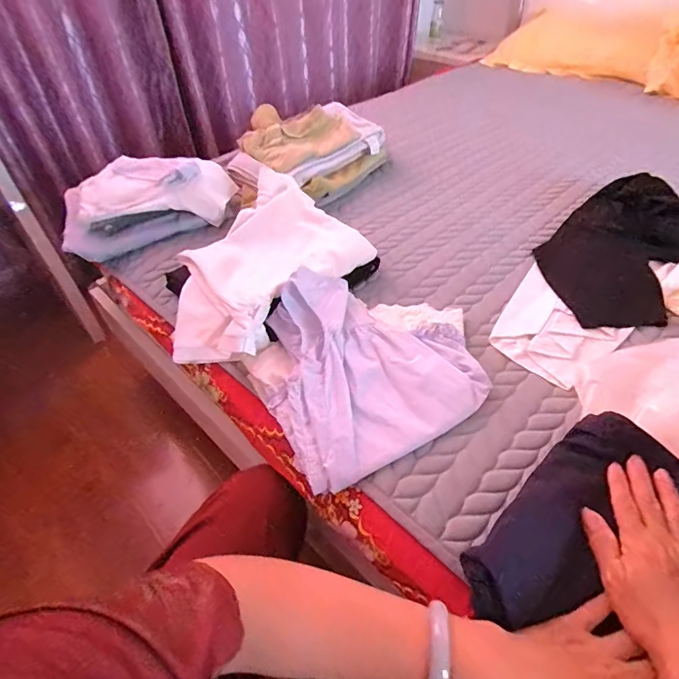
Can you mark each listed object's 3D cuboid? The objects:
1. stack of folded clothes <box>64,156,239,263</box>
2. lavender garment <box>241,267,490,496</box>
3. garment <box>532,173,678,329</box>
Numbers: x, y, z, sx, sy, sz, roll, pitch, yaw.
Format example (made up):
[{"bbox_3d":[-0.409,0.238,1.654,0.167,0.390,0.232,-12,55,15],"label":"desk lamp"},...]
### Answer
[{"bbox_3d":[-0.379,-0.262,0.867,0.333,0.140,0.198,-8,45,-4],"label":"stack of folded clothes"},{"bbox_3d":[0.036,0.010,0.551,0.279,0.078,0.264,-25,48,-20],"label":"lavender garment"},{"bbox_3d":[0.457,-0.157,0.697,0.202,0.059,0.365,33,55,31],"label":"garment"}]

